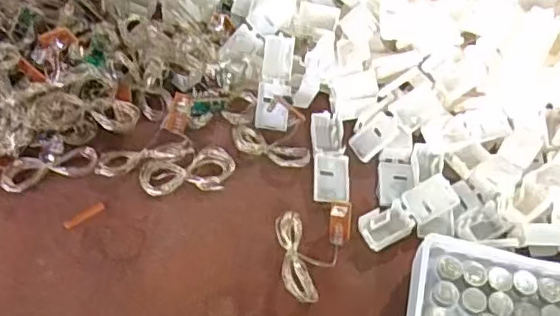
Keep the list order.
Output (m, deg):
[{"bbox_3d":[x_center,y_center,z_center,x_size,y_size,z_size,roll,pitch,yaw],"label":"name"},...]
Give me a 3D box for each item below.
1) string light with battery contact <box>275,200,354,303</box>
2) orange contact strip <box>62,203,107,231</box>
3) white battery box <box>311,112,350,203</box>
[{"bbox_3d":[0.014,0.042,0.307,0.035,0.018,0.058,24,59,13],"label":"string light with battery contact"},{"bbox_3d":[-0.105,0.031,0.320,0.023,0.004,0.005,-32,66,-22],"label":"orange contact strip"},{"bbox_3d":[0.029,0.000,0.342,0.020,0.009,0.055,1,56,-2],"label":"white battery box"}]

